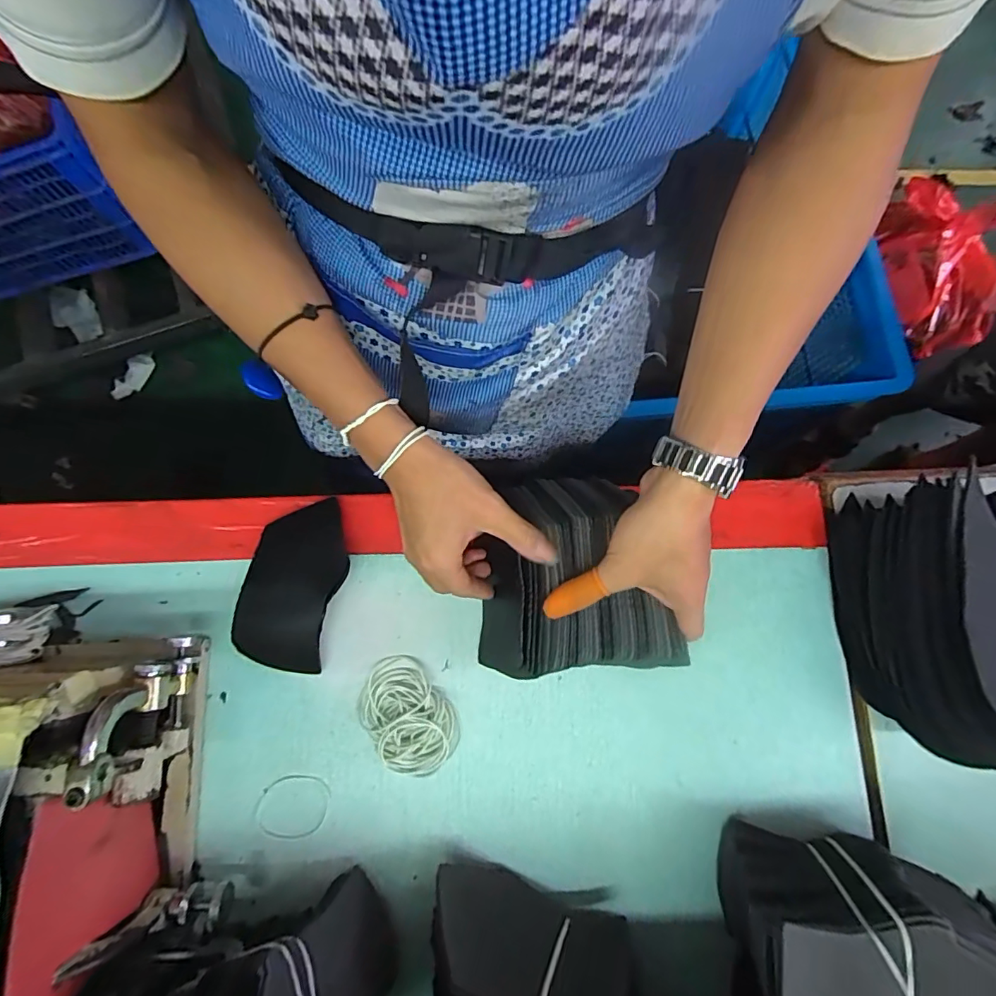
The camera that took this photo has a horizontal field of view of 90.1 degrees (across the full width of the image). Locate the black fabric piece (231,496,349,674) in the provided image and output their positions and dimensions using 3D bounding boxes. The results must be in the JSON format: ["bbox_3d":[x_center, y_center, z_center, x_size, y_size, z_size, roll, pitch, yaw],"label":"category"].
[{"bbox_3d":[-0.174,0.070,0.425,0.082,0.019,0.139,15,78,4],"label":"black fabric piece"}]

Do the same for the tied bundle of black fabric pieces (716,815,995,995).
[{"bbox_3d":[0.227,0.285,0.324,0.147,0.115,0.090,4,78,2],"label":"tied bundle of black fabric pieces"}]

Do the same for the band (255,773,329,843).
[{"bbox_3d":[-0.165,0.248,0.398,0.060,0.004,0.049,-3,78,0],"label":"band"}]

